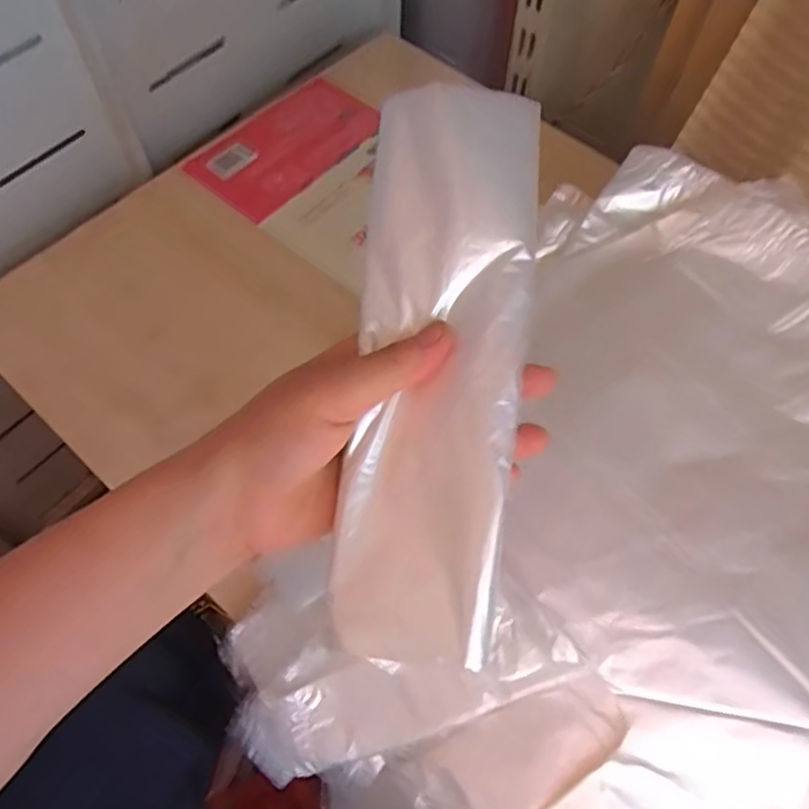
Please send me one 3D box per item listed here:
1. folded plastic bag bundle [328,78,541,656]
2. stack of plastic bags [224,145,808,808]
[{"bbox_3d":[0.014,-0.016,0.272,0.068,0.023,0.227,6,83,1],"label":"folded plastic bag bundle"},{"bbox_3d":[0.144,0.079,0.371,0.329,0.081,0.443,33,79,18],"label":"stack of plastic bags"}]

